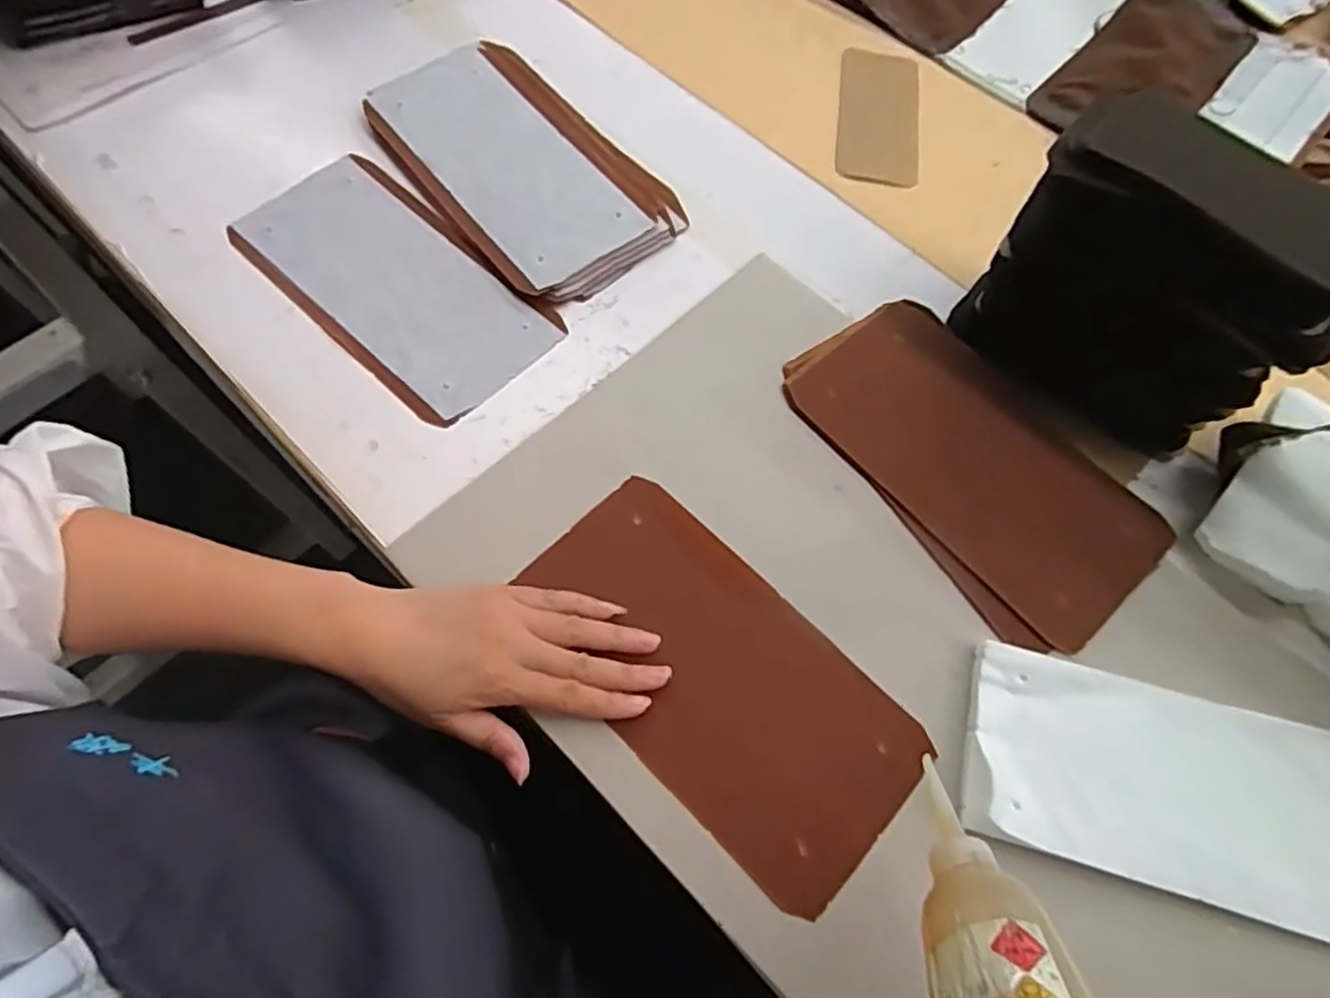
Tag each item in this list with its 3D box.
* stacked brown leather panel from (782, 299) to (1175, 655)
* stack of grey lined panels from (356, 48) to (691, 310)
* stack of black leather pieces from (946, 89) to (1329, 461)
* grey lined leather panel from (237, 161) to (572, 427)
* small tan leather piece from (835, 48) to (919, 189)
[{"bbox_3d":[0.212,-0.030,0.491,0.145,0.011,0.258,-34,73,-16],"label":"stacked brown leather panel"},{"bbox_3d":[-0.117,-0.275,0.579,0.150,0.018,0.267,-40,74,-18],"label":"stack of grey lined panels"},{"bbox_3d":[0.300,-0.131,0.448,0.069,0.178,0.187,-36,73,-17],"label":"stack of black leather pieces"},{"bbox_3d":[-0.203,-0.166,0.535,0.250,0.007,0.124,41,71,14],"label":"grey lined leather panel"},{"bbox_3d":[0.191,-0.346,0.636,0.068,0.009,0.166,5,67,9],"label":"small tan leather piece"}]

